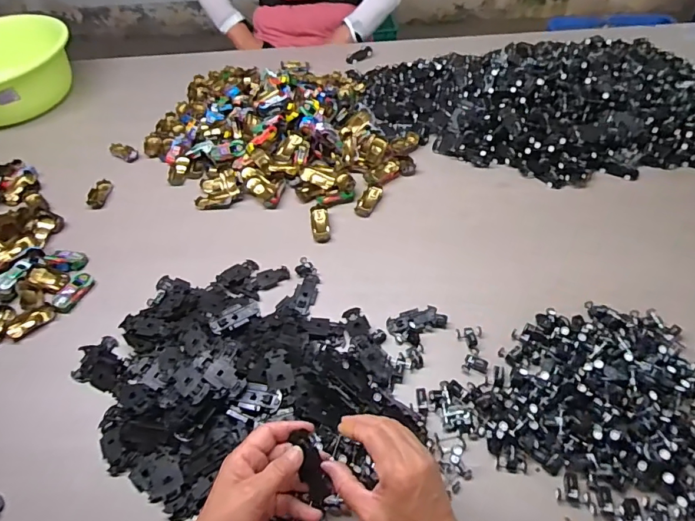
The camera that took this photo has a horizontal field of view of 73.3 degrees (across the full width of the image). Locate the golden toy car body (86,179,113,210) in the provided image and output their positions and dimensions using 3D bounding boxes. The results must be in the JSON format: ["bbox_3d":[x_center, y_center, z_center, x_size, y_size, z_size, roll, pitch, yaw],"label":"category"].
[{"bbox_3d":[-0.438,-0.117,0.825,0.027,0.015,0.061,3,53,9],"label":"golden toy car body"}]

